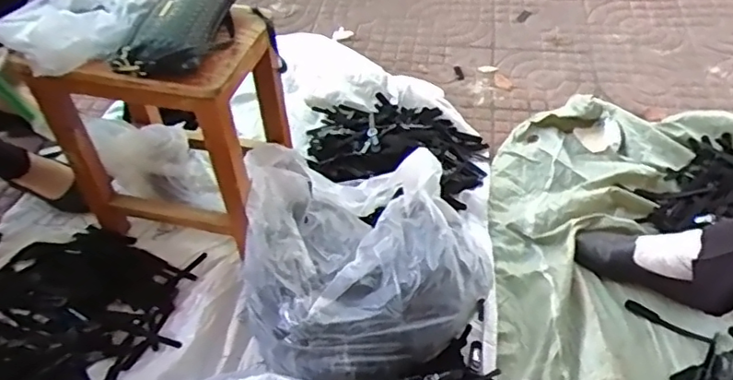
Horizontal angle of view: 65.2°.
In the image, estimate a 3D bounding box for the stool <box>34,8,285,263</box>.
[{"bbox_3d":[-0.335,-0.111,1.006,0.340,0.358,0.232,11,50,11],"label":"stool"}]

